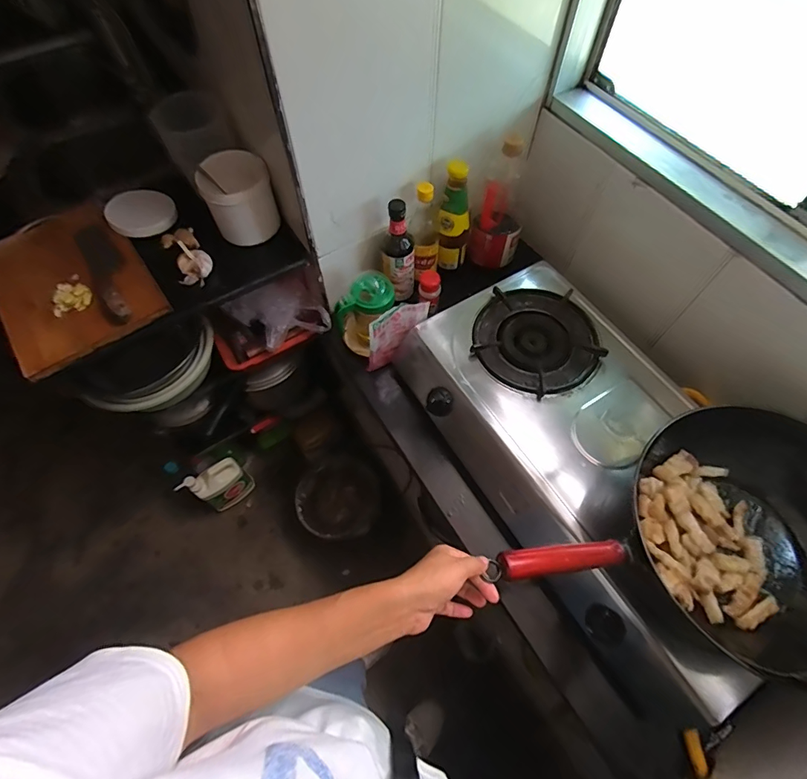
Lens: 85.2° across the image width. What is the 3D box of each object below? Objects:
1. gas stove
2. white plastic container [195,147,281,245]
[{"bbox_3d":[0.310,0.109,0.738,0.364,0.109,0.696,-28,66,-14],"label":"gas stove"},{"bbox_3d":[-0.288,-0.337,0.775,0.110,0.114,0.112,-21,65,-11],"label":"white plastic container"}]

